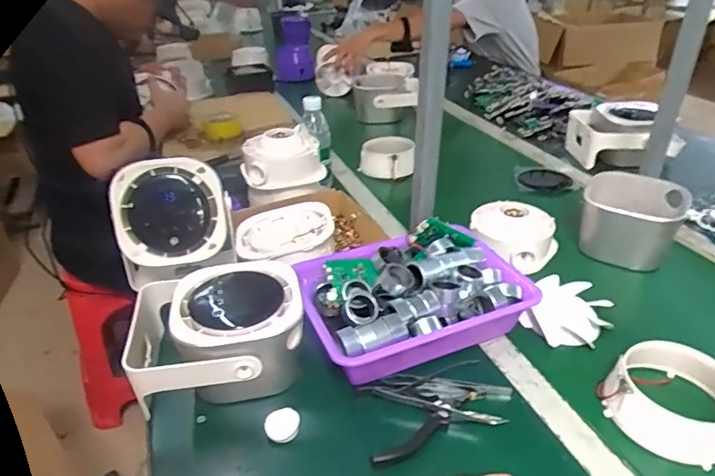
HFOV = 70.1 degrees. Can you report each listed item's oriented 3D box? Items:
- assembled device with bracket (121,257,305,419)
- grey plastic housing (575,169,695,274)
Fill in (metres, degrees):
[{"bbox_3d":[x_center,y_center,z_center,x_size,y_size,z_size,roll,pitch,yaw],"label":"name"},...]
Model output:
[{"bbox_3d":[-0.158,0.113,0.592,0.183,0.108,0.154,-9,32,-11],"label":"assembled device with bracket"},{"bbox_3d":[0.435,-0.032,0.818,0.136,0.092,0.146,19,37,30],"label":"grey plastic housing"}]

